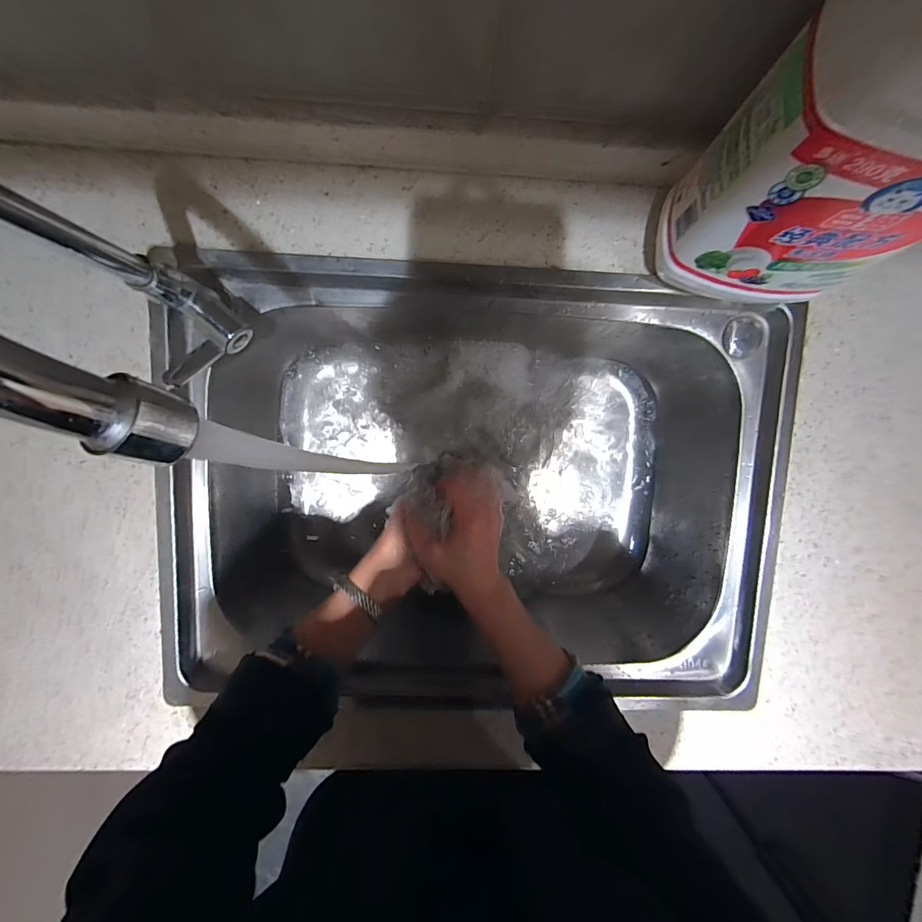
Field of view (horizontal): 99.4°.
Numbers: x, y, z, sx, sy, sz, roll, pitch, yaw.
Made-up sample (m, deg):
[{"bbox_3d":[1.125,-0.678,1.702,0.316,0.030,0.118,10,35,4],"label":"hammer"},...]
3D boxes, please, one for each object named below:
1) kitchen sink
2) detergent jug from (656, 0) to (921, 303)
[{"bbox_3d":[0.016,0.025,0.456,0.577,0.183,0.408,1,96,-3],"label":"kitchen sink"},{"bbox_3d":[0.235,-0.179,0.235,0.142,0.247,0.108,1,96,-3],"label":"detergent jug"}]

